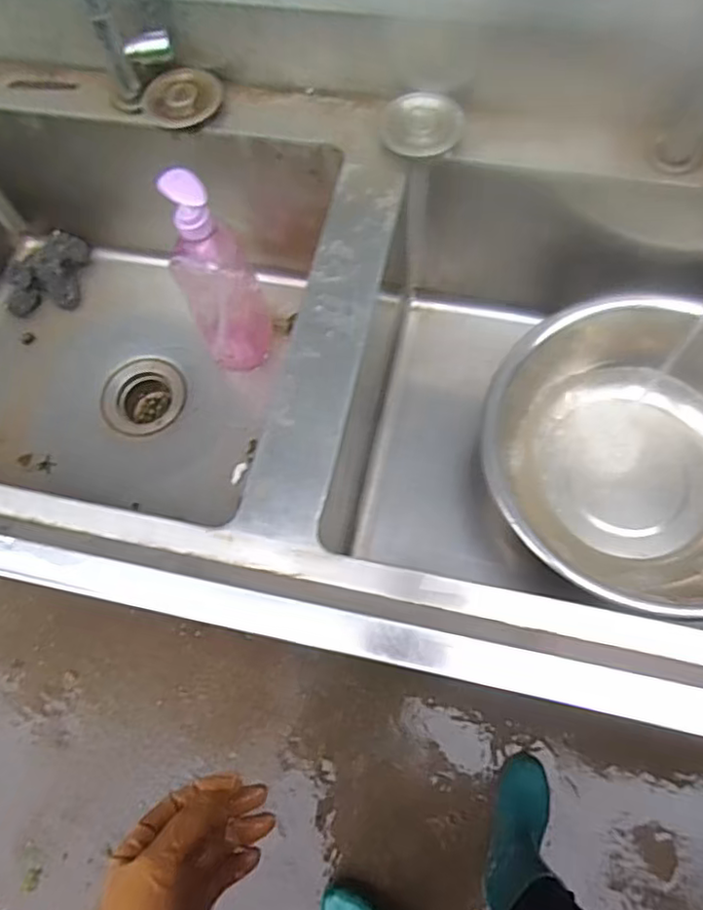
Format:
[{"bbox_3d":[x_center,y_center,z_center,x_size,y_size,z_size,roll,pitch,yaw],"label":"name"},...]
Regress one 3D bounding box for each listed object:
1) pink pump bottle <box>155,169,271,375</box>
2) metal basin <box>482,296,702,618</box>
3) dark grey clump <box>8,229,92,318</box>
[{"bbox_3d":[-0.155,-0.199,0.724,0.085,0.264,0.070,-17,69,-2],"label":"pink pump bottle"},{"bbox_3d":[0.314,0.022,0.678,0.320,0.137,0.295,-1,69,4],"label":"metal basin"},{"bbox_3d":[-0.429,-0.260,0.897,0.118,0.030,0.109,-12,69,0],"label":"dark grey clump"}]

